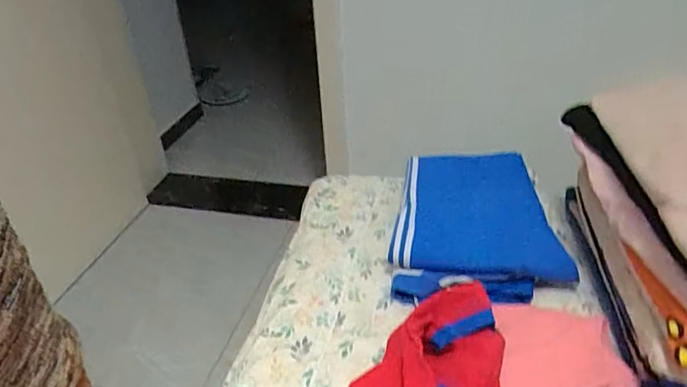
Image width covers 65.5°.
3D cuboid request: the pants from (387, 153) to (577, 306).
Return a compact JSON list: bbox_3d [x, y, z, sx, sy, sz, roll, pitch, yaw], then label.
[{"bbox_3d":[0.254,0.058,1.034,0.309,0.084,0.366,3,34,9],"label":"pants"}]

